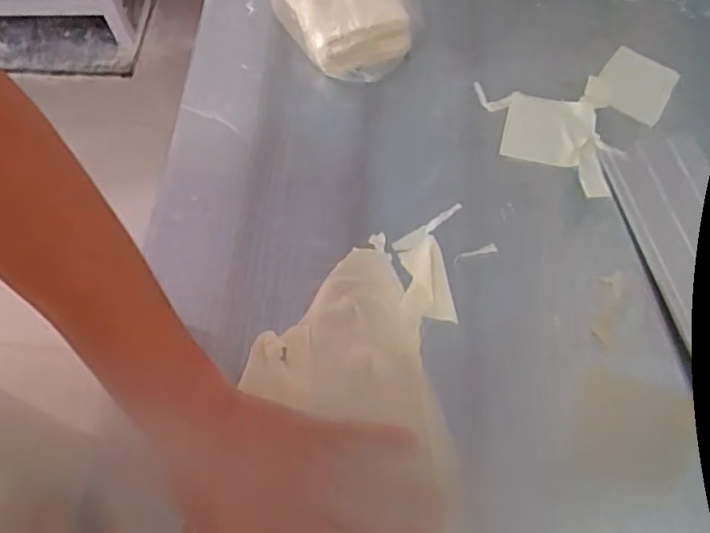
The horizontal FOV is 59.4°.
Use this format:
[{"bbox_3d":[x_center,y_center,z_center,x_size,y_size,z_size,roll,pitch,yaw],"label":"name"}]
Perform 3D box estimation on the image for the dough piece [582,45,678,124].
[{"bbox_3d":[0.268,-0.176,0.602,0.072,0.008,0.087,27,69,15],"label":"dough piece"}]

